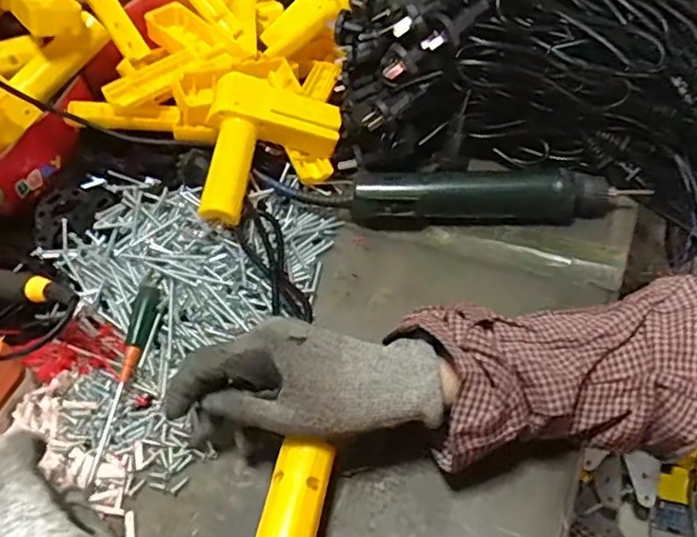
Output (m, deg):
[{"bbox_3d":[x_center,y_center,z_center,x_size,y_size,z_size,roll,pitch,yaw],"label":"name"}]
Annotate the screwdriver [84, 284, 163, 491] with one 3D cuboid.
[{"bbox_3d":[-0.161,0.077,0.428,0.021,0.024,0.146,8,68,11],"label":"screwdriver"}]

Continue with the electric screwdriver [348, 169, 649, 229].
[{"bbox_3d":[0.122,-0.062,0.515,0.235,0.043,0.033,-2,49,3],"label":"electric screwdriver"}]

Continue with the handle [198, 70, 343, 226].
[{"bbox_3d":[-0.069,-0.098,0.510,0.112,0.069,0.145,2,50,6],"label":"handle"}]

